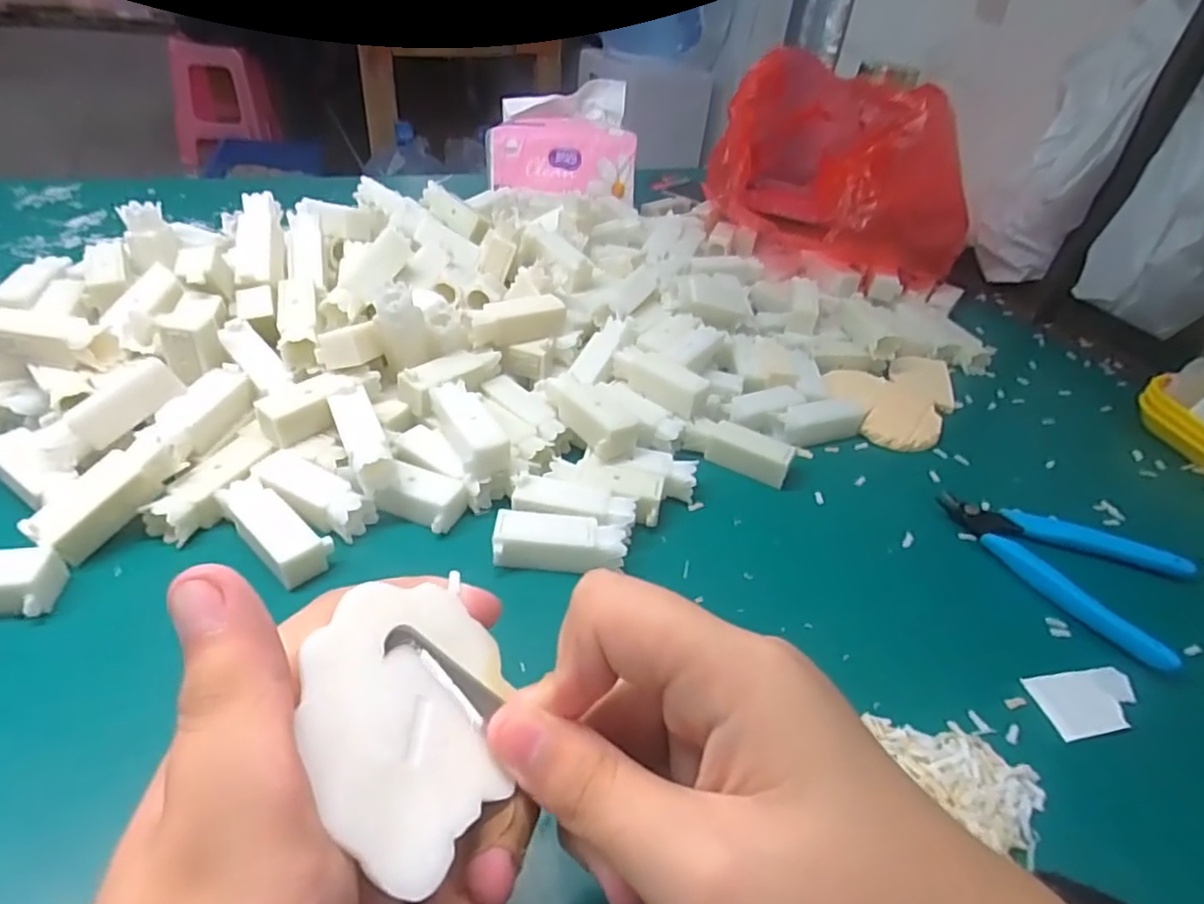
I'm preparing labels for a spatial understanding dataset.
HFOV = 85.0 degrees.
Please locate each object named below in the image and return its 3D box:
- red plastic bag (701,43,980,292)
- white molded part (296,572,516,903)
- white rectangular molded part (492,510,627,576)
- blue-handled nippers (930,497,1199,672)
[{"bbox_3d":[0.204,-0.249,0.593,0.164,0.144,0.199,-14,42,-25],"label":"red plastic bag"},{"bbox_3d":[-0.042,0.059,0.153,0.059,0.004,0.058,57,27,14],"label":"white molded part"},{"bbox_3d":[-0.020,0.044,0.311,0.060,0.018,0.026,6,38,-1],"label":"white rectangular molded part"},{"bbox_3d":[0.232,0.054,0.339,0.113,0.017,0.082,30,43,27],"label":"blue-handled nippers"}]

